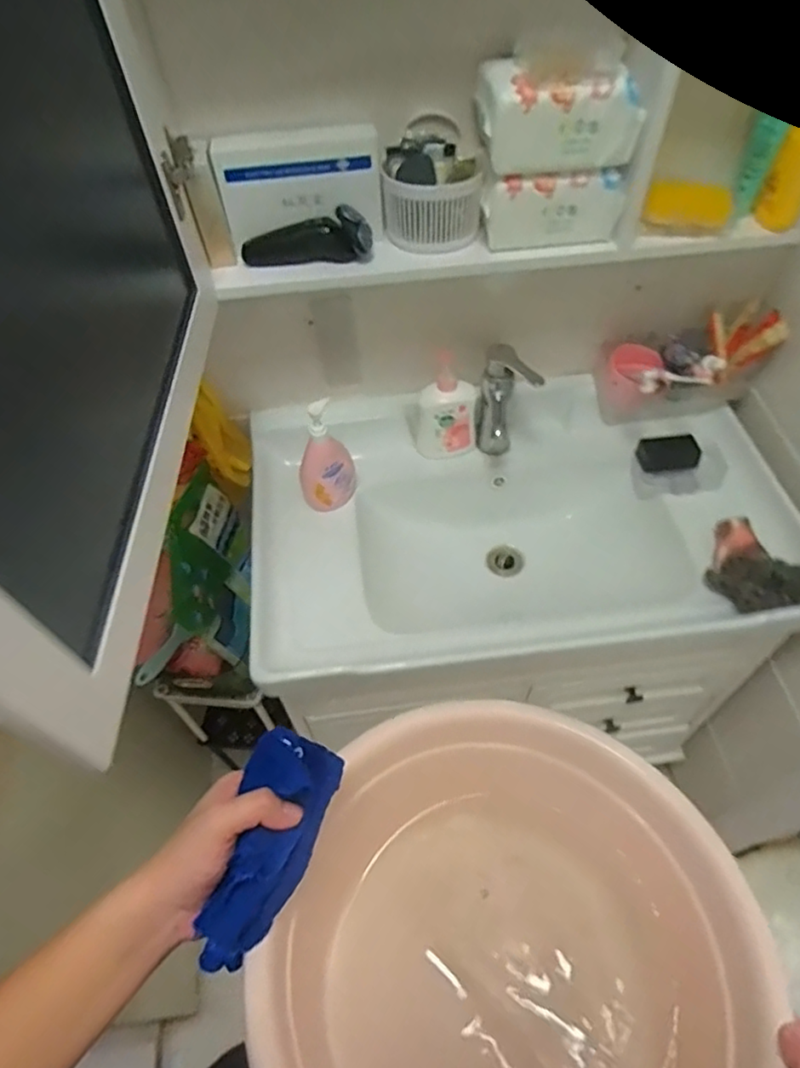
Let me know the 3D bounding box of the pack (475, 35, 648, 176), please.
[{"bbox_3d":[0.168,-0.464,0.662,0.172,0.109,0.077,-6,52,-1],"label":"pack"}]

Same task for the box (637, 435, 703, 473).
[{"bbox_3d":[0.438,-0.130,0.996,0.092,0.034,0.054,-6,52,-1],"label":"box"}]

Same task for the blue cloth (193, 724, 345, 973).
[{"bbox_3d":[-0.092,0.212,0.412,0.062,0.029,0.147,14,67,14],"label":"blue cloth"}]

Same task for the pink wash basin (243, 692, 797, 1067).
[{"bbox_3d":[0.079,0.310,0.456,0.318,0.168,0.319,-2,55,3],"label":"pink wash basin"}]

